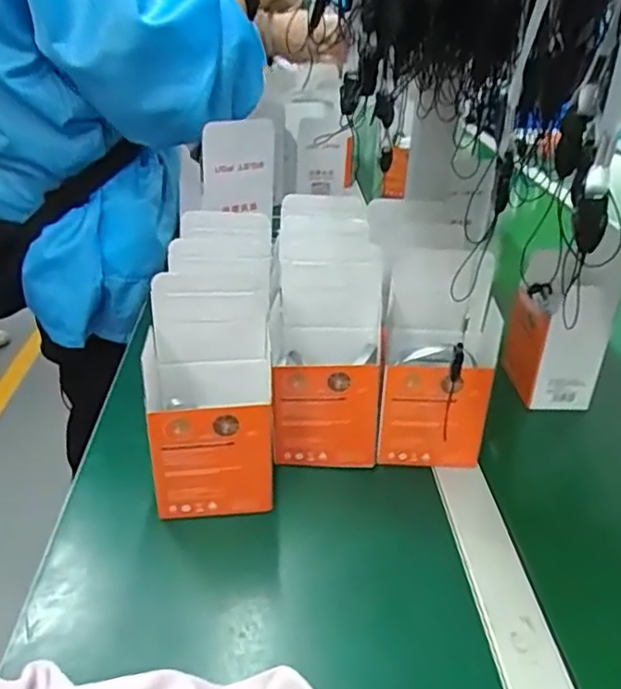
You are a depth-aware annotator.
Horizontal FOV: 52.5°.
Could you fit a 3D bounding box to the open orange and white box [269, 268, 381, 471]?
[{"bbox_3d":[0.014,0.015,0.528,0.091,0.159,0.071,1,30,-3],"label":"open orange and white box"}]

